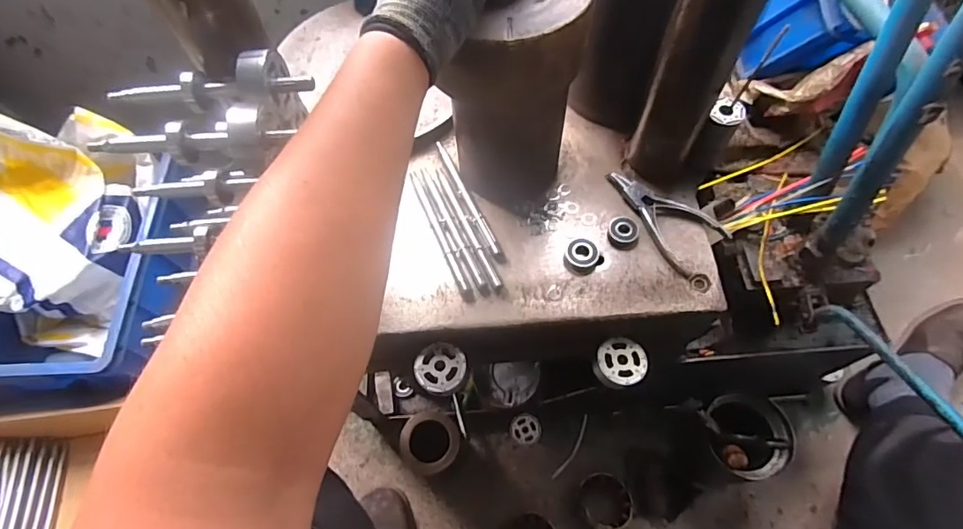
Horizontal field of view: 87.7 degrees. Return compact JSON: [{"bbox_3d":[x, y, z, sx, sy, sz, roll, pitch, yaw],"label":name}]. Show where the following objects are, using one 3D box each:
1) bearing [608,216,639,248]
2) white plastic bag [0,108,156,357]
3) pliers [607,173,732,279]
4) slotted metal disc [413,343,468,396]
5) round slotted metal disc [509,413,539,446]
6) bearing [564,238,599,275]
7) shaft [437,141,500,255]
[{"bbox_3d":[0.150,-0.036,0.528,0.031,0.012,0.034,4,63,5],"label":"bearing"},{"bbox_3d":[-0.682,-0.086,0.752,0.268,0.234,0.317,17,65,11],"label":"white plastic bag"},{"bbox_3d":[0.187,-0.053,0.531,0.133,0.013,0.071,40,71,20],"label":"pliers"},{"bbox_3d":[-0.041,0.105,0.508,0.051,0.009,0.054,-1,63,2],"label":"slotted metal disc"},{"bbox_3d":[0.075,0.283,0.862,0.051,0.014,0.049,-1,63,2],"label":"round slotted metal disc"},{"bbox_3d":[0.103,-0.009,0.515,0.033,0.014,0.037,25,67,14],"label":"bearing"},{"bbox_3d":[-0.017,-0.077,0.554,0.010,0.004,0.160,-23,64,-9],"label":"shaft"}]

